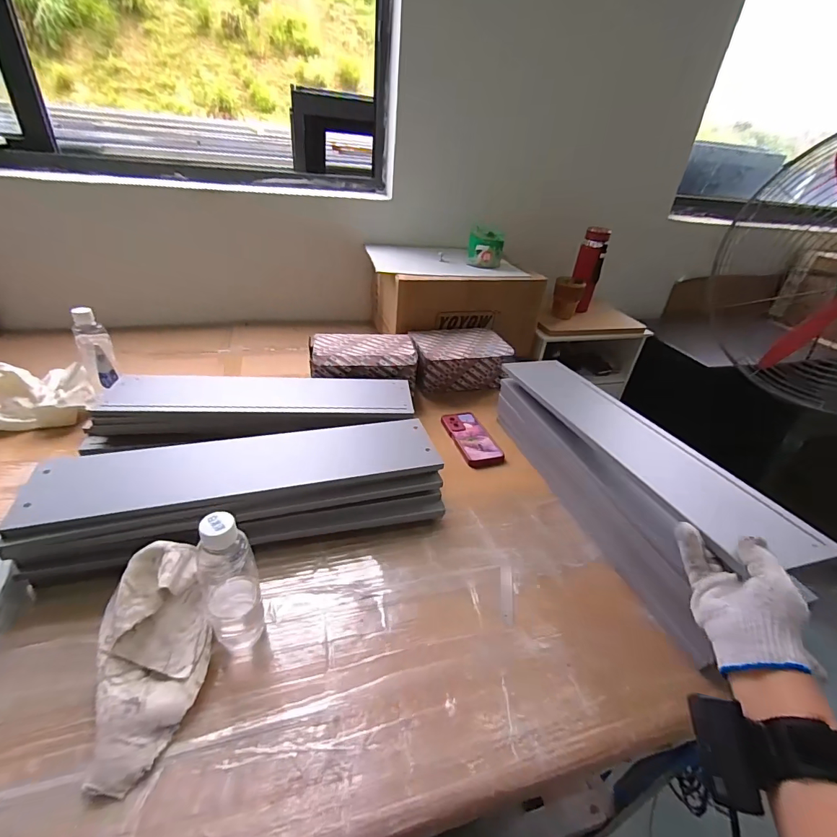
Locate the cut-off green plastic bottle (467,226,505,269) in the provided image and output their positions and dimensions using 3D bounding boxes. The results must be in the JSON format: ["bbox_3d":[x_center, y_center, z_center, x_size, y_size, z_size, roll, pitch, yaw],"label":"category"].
[{"bbox_3d":[0.197,-0.501,1.219,0.101,0.090,0.112,9,33,6],"label":"cut-off green plastic bottle"}]

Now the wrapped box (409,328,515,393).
[{"bbox_3d":[0.096,-0.160,1.090,0.237,0.107,0.188,-4,33,-14],"label":"wrapped box"}]

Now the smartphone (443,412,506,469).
[{"bbox_3d":[0.115,0.041,0.880,0.090,0.015,0.168,-7,34,-19],"label":"smartphone"}]

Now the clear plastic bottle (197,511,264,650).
[{"bbox_3d":[-0.205,0.176,0.453,0.055,0.179,0.048,-14,37,-27],"label":"clear plastic bottle"}]

